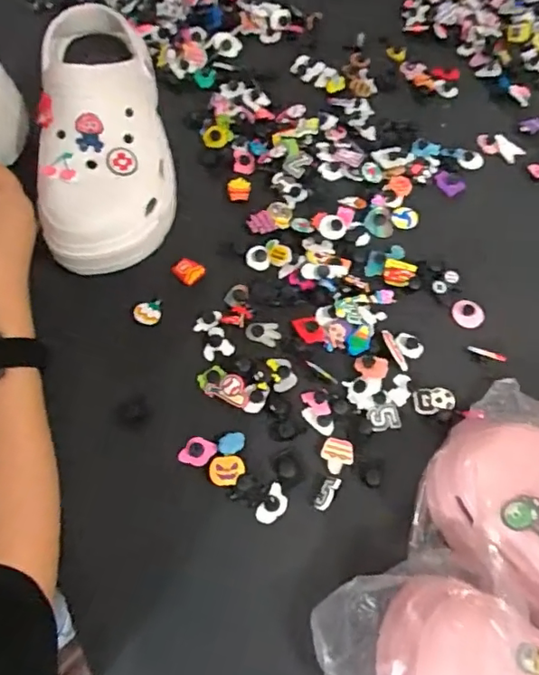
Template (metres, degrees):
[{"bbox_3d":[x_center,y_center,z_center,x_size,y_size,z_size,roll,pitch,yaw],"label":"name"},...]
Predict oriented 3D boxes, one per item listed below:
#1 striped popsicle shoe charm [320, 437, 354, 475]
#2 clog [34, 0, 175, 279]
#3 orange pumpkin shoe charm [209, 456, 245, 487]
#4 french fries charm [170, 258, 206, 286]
[{"bbox_3d":[0.053,0.093,0.421,0.025,0.004,0.026,14,66,3],"label":"striped popsicle shoe charm"},{"bbox_3d":[-0.148,-0.183,0.477,0.110,0.104,0.248,-5,66,-5],"label":"clog"},{"bbox_3d":[-0.032,0.102,0.411,0.026,0.007,0.022,-2,66,-4],"label":"orange pumpkin shoe charm"},{"bbox_3d":[-0.073,-0.060,0.481,0.025,0.006,0.022,37,70,13],"label":"french fries charm"}]

